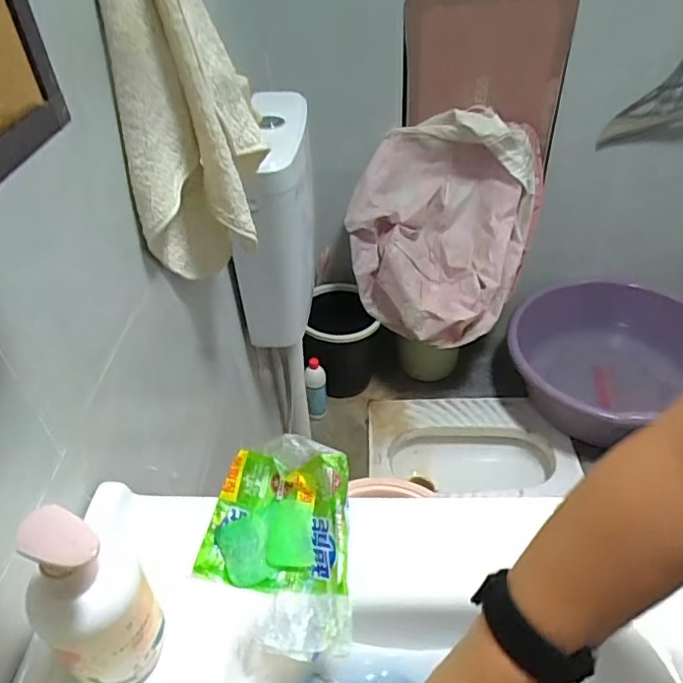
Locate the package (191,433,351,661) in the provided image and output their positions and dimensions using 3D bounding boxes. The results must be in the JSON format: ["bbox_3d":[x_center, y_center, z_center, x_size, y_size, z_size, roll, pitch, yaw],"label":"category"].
[{"bbox_3d":[-0.050,0.151,0.434,0.124,0.040,0.157,-3,51,4],"label":"package"}]

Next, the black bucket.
[{"bbox_3d":[-0.012,0.005,1.643,0.209,0.256,0.215,-3,40,2],"label":"black bucket"}]

